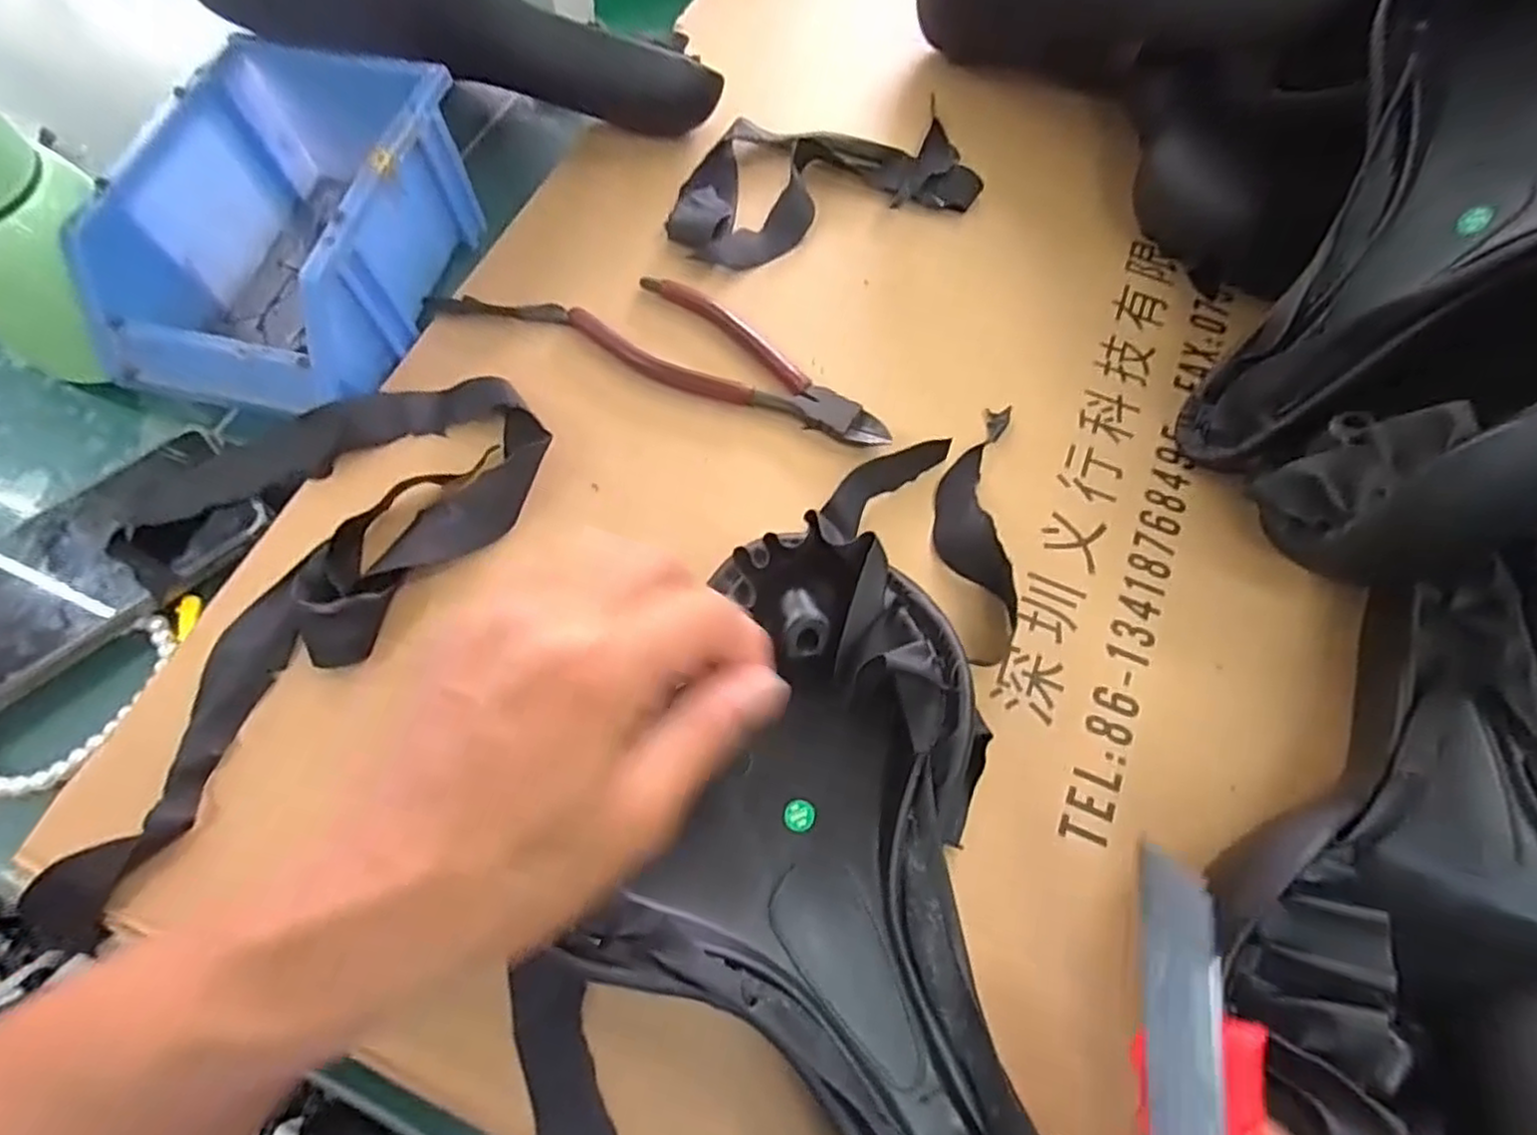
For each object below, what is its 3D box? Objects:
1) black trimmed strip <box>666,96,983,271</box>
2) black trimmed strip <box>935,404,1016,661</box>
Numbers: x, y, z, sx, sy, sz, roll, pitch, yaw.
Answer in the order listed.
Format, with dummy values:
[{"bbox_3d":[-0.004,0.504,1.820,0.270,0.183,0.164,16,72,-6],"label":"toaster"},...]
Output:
[{"bbox_3d":[0.026,-0.222,0.400,0.175,0.019,0.090,-19,70,-10],"label":"black trimmed strip"},{"bbox_3d":[0.096,-0.019,0.329,0.036,0.006,0.130,7,68,0],"label":"black trimmed strip"}]

